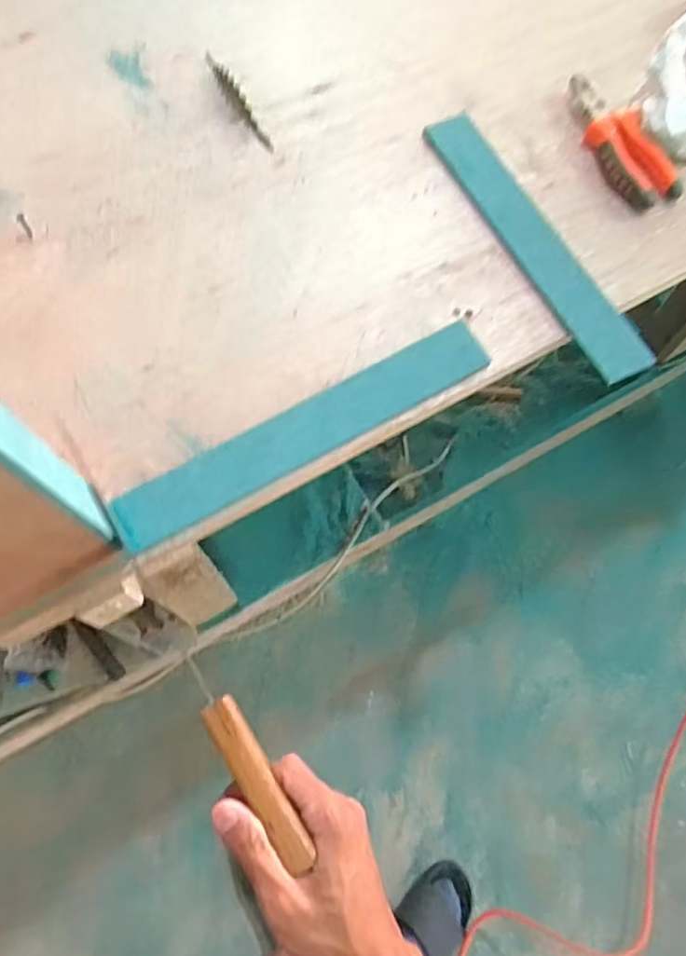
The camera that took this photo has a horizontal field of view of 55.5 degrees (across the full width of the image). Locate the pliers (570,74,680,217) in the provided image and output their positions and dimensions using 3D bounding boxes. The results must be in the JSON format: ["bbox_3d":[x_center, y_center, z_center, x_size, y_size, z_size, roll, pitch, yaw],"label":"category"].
[{"bbox_3d":[0.288,-0.353,0.679,0.058,0.027,0.172,-17,70,-7],"label":"pliers"}]

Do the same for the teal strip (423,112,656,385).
[{"bbox_3d":[0.185,-0.236,0.638,0.053,0.011,0.334,-27,72,-6],"label":"teal strip"}]

